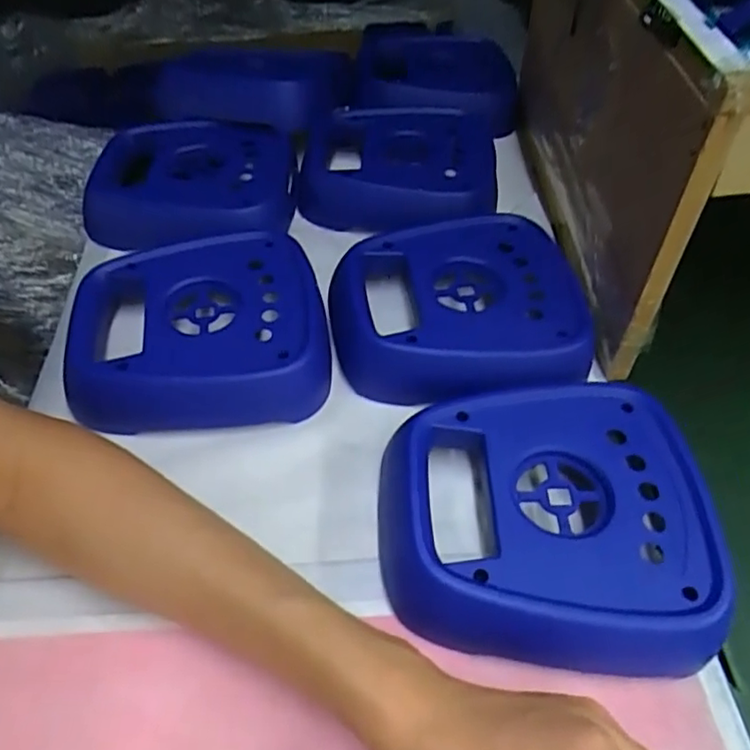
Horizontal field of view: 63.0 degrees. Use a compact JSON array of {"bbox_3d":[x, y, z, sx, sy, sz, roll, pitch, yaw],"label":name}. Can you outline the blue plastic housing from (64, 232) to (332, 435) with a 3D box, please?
[{"bbox_3d":[-0.123,-0.033,0.430,0.173,0.044,0.151,-6,50,-7],"label":"blue plastic housing"}]

